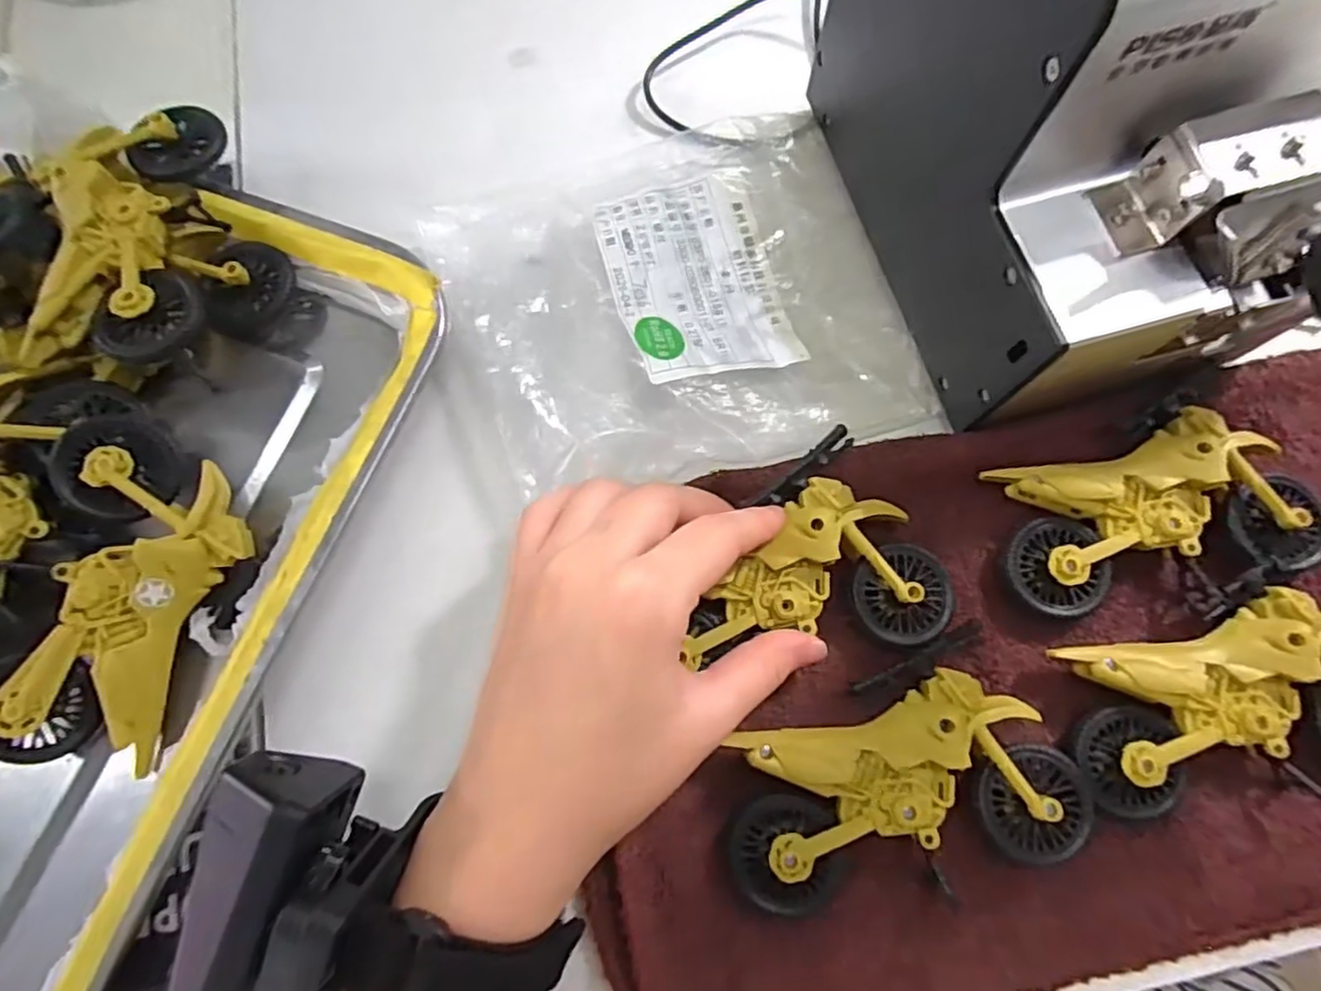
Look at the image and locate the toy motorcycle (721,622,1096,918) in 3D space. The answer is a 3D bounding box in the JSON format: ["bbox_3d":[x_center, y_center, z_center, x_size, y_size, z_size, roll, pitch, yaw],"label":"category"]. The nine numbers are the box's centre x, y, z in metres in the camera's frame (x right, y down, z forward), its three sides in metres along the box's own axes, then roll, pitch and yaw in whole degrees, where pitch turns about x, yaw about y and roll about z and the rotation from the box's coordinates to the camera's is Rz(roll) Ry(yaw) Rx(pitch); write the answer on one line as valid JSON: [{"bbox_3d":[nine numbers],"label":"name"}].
[{"bbox_3d":[0.079,0.098,0.223,0.114,0.019,0.073,-20,77,-4],"label":"toy motorcycle"}]

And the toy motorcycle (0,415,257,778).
[{"bbox_3d":[-0.189,0.035,0.231,0.066,0.028,0.117,13,77,4],"label":"toy motorcycle"}]

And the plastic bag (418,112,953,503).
[{"bbox_3d":[0.007,-0.085,0.271,0.176,0.013,0.161,-17,76,-3],"label":"plastic bag"}]

